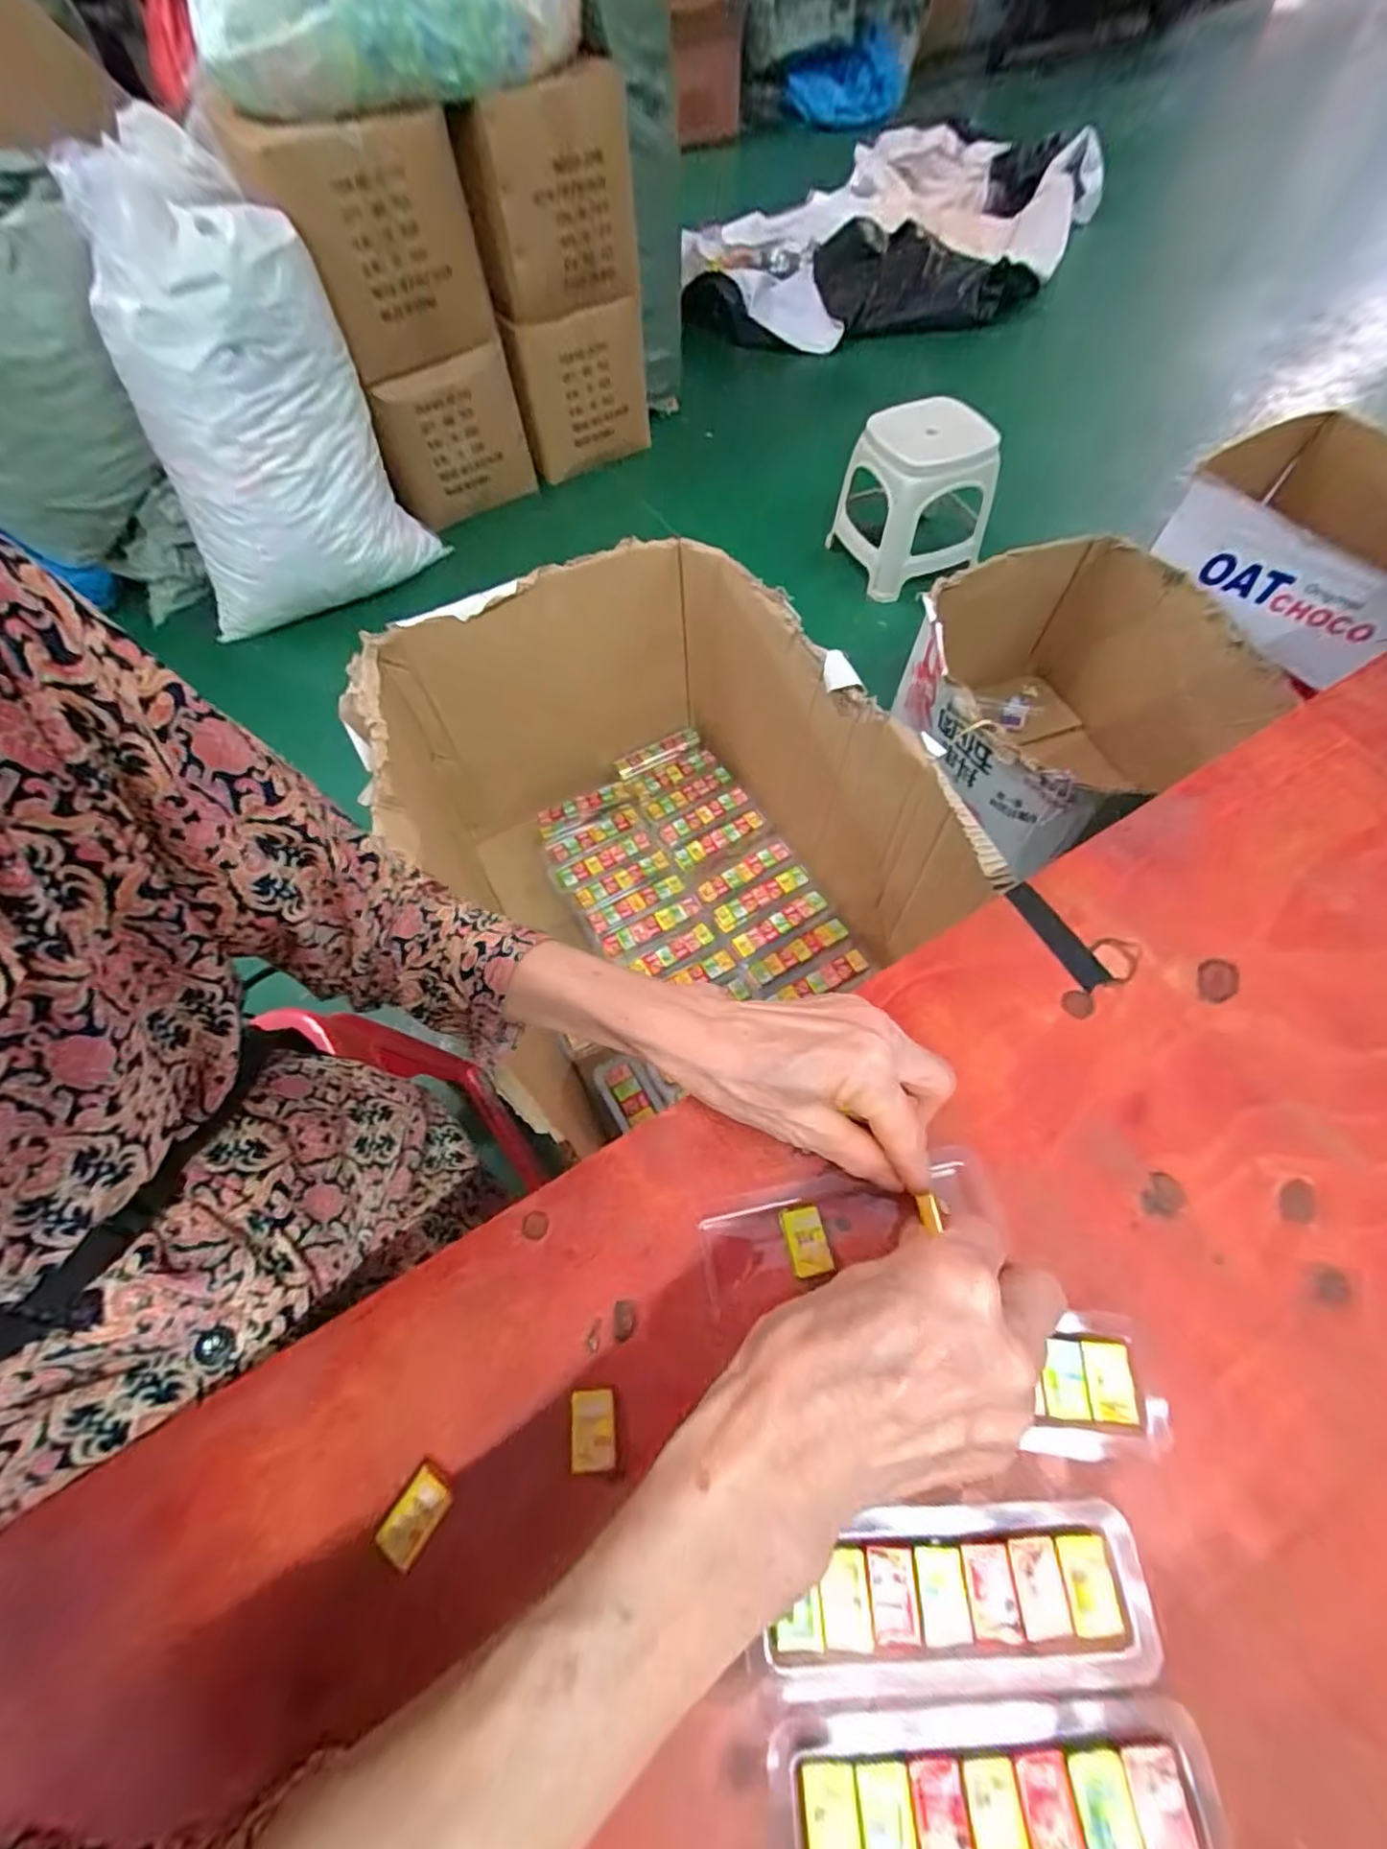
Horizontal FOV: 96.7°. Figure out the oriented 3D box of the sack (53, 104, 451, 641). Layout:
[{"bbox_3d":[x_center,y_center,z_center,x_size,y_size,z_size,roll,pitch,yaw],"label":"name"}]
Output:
[{"bbox_3d":[-0.920,-1.030,1.283,0.432,0.715,0.306,-5,63,0],"label":"sack"}]

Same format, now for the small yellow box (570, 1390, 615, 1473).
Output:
[{"bbox_3d":[-0.040,0.200,0.244,0.017,0.006,0.025,-7,62,-1],"label":"small yellow box"}]

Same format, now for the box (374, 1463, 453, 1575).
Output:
[{"bbox_3d":[-0.106,0.225,0.234,0.018,0.009,0.026,28,66,16],"label":"box"}]

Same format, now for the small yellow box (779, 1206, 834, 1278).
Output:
[{"bbox_3d":[0.049,0.139,0.271,0.017,0.008,0.027,-12,62,-4],"label":"small yellow box"}]

